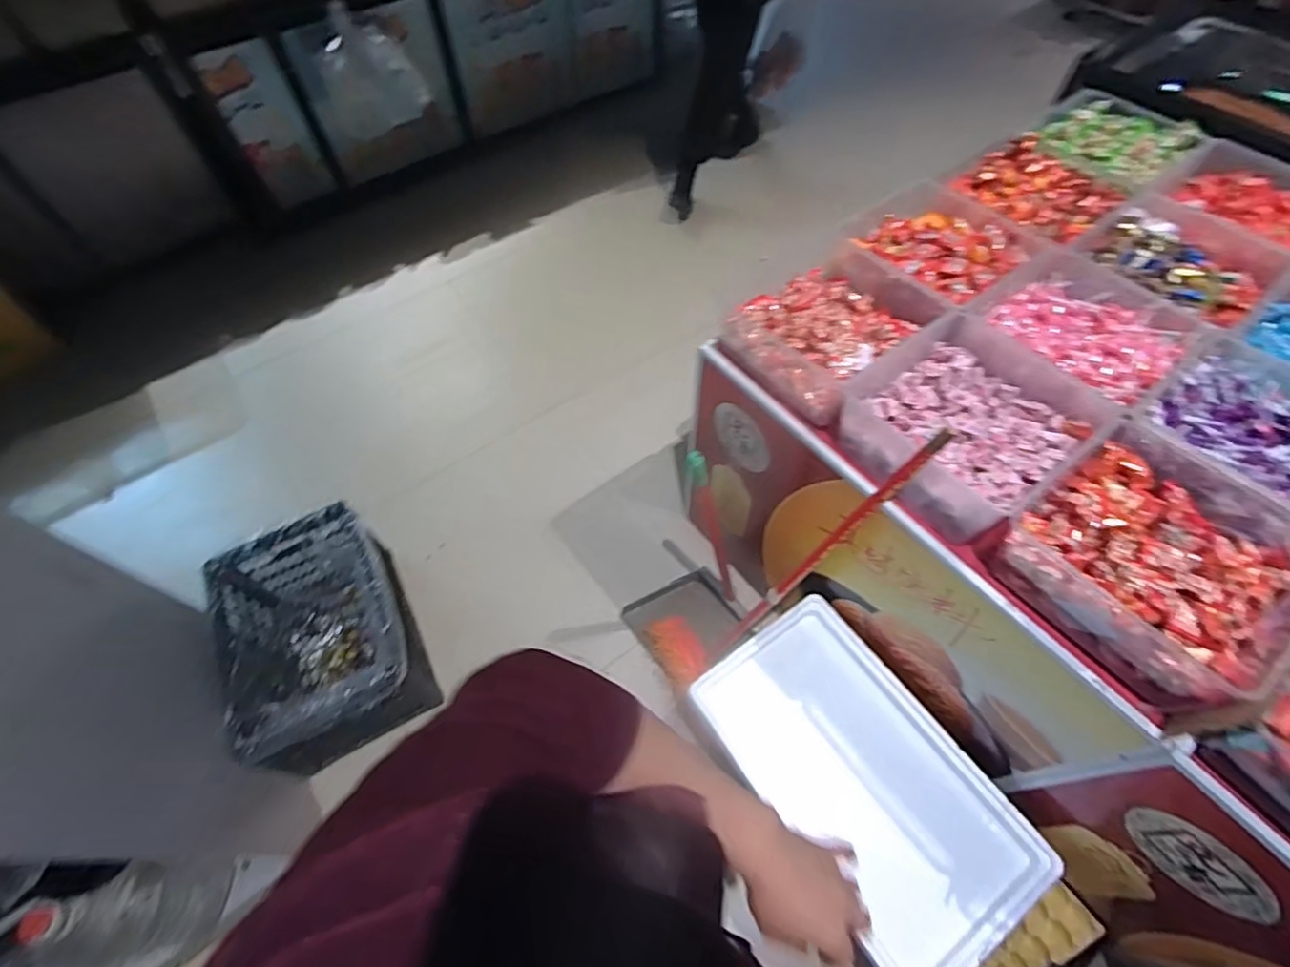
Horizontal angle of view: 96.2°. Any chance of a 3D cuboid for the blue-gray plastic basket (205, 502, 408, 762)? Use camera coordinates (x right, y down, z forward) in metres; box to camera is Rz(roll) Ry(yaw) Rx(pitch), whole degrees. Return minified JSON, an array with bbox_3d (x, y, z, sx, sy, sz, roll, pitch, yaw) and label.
[{"bbox_3d":[-0.695,0.308,1.254,0.322,0.271,0.427,-31,63,-16],"label":"blue-gray plastic basket"}]

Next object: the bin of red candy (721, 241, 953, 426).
[{"bbox_3d":[0.334,-0.291,1.046,0.305,0.116,0.274,-35,64,-18],"label":"bin of red candy"}]

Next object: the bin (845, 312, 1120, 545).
[{"bbox_3d":[0.508,-0.100,0.929,0.326,0.103,0.295,-33,63,-17],"label":"bin"}]

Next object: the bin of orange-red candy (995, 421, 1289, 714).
[{"bbox_3d":[0.707,0.083,0.786,0.345,0.133,0.294,-34,64,-18],"label":"bin of orange-red candy"}]

